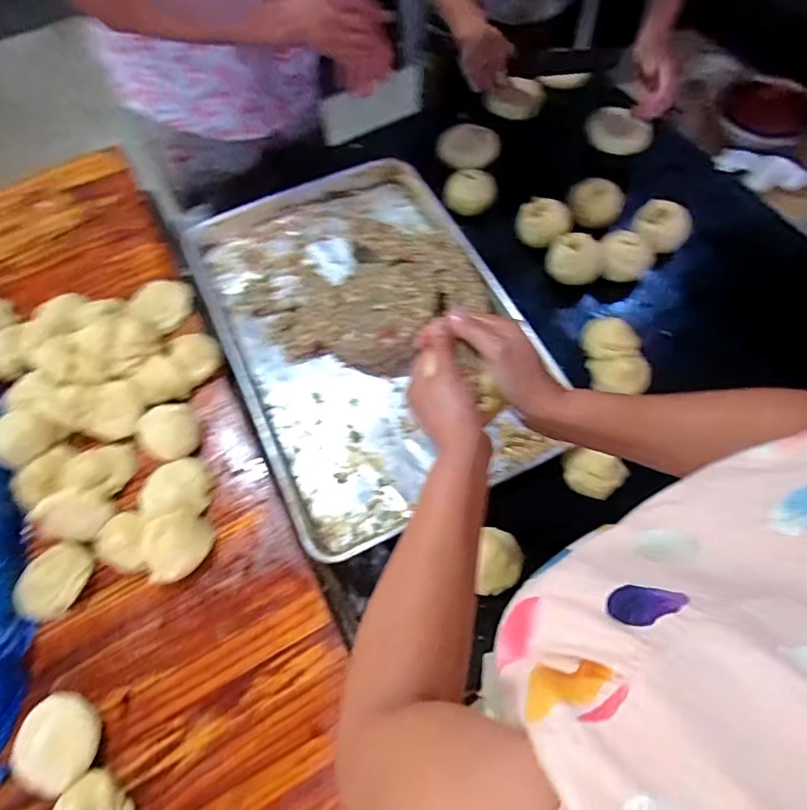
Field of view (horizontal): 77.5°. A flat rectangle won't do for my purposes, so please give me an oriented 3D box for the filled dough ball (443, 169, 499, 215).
[{"bbox_3d":[0.116,-0.377,0.868,0.088,0.074,0.080,-1,65,3],"label":"filled dough ball"}]

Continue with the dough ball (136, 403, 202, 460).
[{"bbox_3d":[-0.308,0.037,0.670,0.072,0.044,0.069,-38,69,-14],"label":"dough ball"}]

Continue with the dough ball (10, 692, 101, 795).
[{"bbox_3d":[-0.366,0.354,0.527,0.076,0.045,0.089,-29,67,-10],"label":"dough ball"}]

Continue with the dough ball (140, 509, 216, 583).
[{"bbox_3d":[-0.278,0.170,0.614,0.078,0.038,0.066,-39,69,-14],"label":"dough ball"}]

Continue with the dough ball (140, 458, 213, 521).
[{"bbox_3d":[-0.289,0.105,0.642,0.068,0.045,0.076,-10,65,-1],"label":"dough ball"}]

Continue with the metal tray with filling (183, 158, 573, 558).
[{"bbox_3d":[-0.061,-0.126,0.757,0.398,0.069,0.588,-26,66,-9],"label":"metal tray with filling"}]

